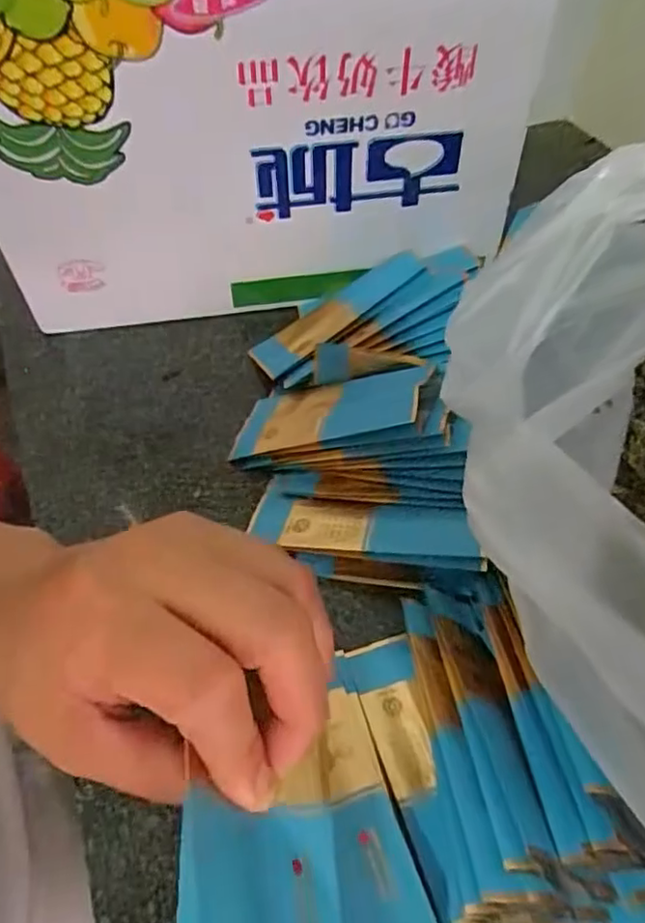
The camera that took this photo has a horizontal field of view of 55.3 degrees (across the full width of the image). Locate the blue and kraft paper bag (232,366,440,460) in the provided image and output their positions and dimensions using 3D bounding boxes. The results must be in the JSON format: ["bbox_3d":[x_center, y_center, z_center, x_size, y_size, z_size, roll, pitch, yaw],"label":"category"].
[{"bbox_3d":[0.006,-0.029,0.353,0.131,0.011,0.050,-8,45,33],"label":"blue and kraft paper bag"}]

